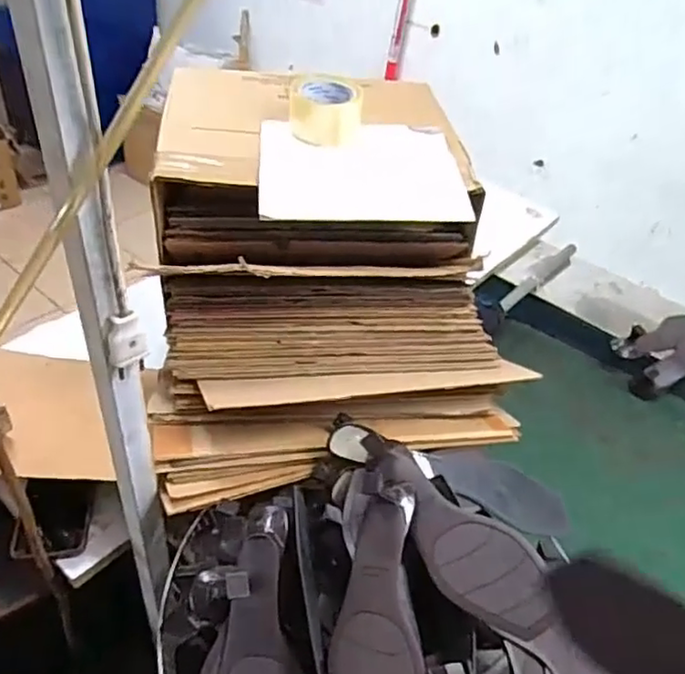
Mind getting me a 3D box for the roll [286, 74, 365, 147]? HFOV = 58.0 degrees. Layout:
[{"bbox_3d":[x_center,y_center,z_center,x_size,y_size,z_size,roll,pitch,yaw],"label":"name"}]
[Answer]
[{"bbox_3d":[-0.024,-0.339,0.911,0.105,0.068,0.108,5,40,-4],"label":"roll"}]

